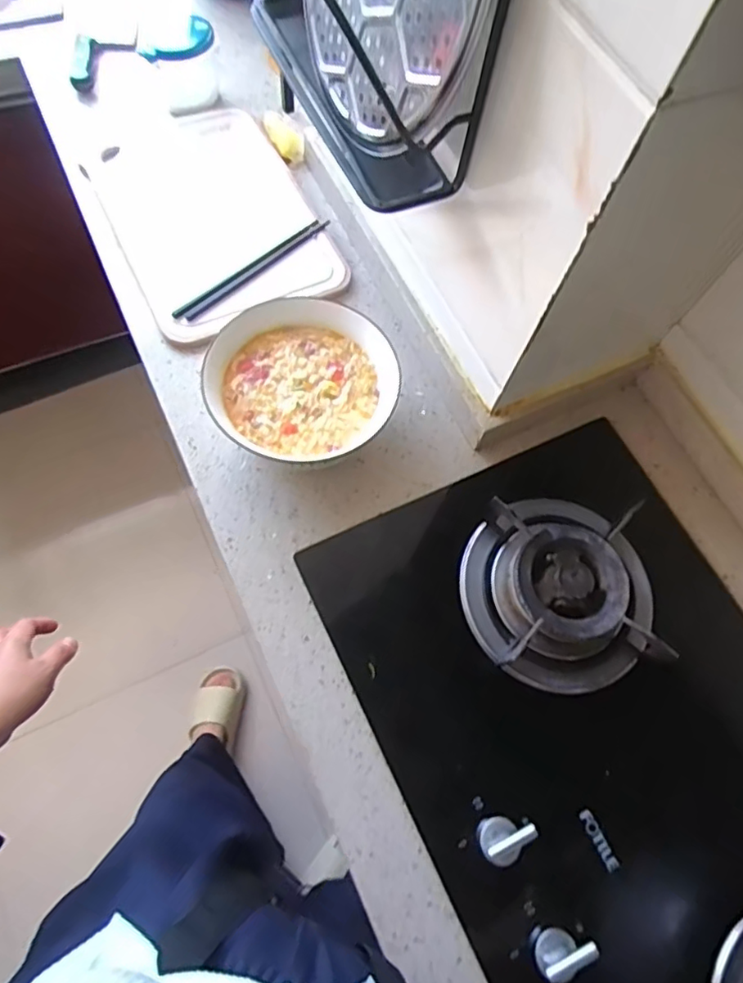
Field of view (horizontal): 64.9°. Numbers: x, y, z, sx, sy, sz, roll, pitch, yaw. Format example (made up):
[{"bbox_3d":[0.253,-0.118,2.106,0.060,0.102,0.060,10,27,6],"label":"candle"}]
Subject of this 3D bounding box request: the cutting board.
[{"bbox_3d":[-0.208,-0.363,0.779,0.247,0.020,0.413,-24,70,-16],"label":"cutting board"}]

